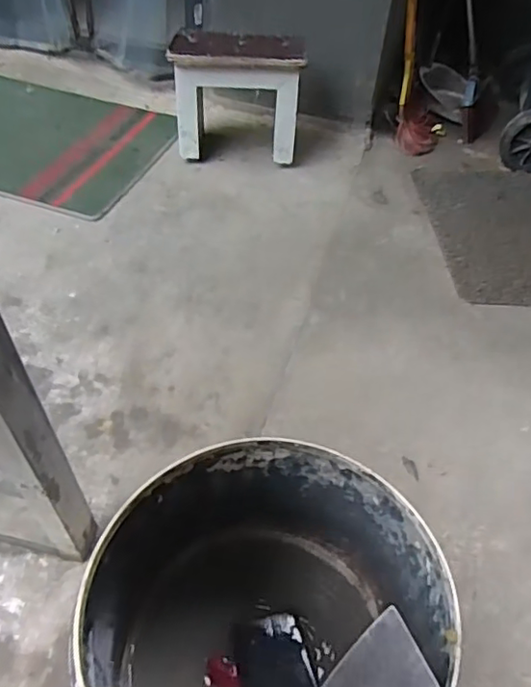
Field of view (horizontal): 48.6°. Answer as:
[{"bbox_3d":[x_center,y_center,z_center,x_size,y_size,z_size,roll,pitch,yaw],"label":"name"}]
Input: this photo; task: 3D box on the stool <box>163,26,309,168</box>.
[{"bbox_3d":[-0.074,-0.621,1.504,0.319,0.256,0.180,0,49,-5],"label":"stool"}]

